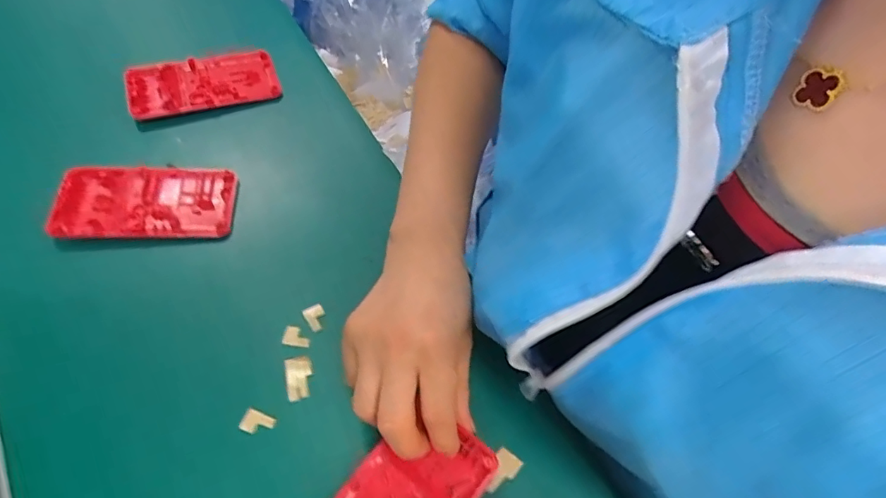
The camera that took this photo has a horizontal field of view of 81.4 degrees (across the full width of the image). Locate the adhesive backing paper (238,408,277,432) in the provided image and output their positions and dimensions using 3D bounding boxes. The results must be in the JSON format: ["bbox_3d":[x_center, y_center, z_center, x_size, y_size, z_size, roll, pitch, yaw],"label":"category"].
[{"bbox_3d":[-0.114,0.107,0.318,0.020,0.004,0.013,19,59,7],"label":"adhesive backing paper"}]

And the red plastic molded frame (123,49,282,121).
[{"bbox_3d":[-0.214,-0.150,0.462,0.123,0.016,0.059,-18,62,-15],"label":"red plastic molded frame"}]

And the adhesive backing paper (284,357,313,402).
[{"bbox_3d":[-0.093,0.084,0.335,0.017,0.005,0.028,-9,60,-10],"label":"adhesive backing paper"}]

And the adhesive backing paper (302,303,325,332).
[{"bbox_3d":[-0.088,0.048,0.358,0.014,0.005,0.018,-28,65,-20],"label":"adhesive backing paper"}]

